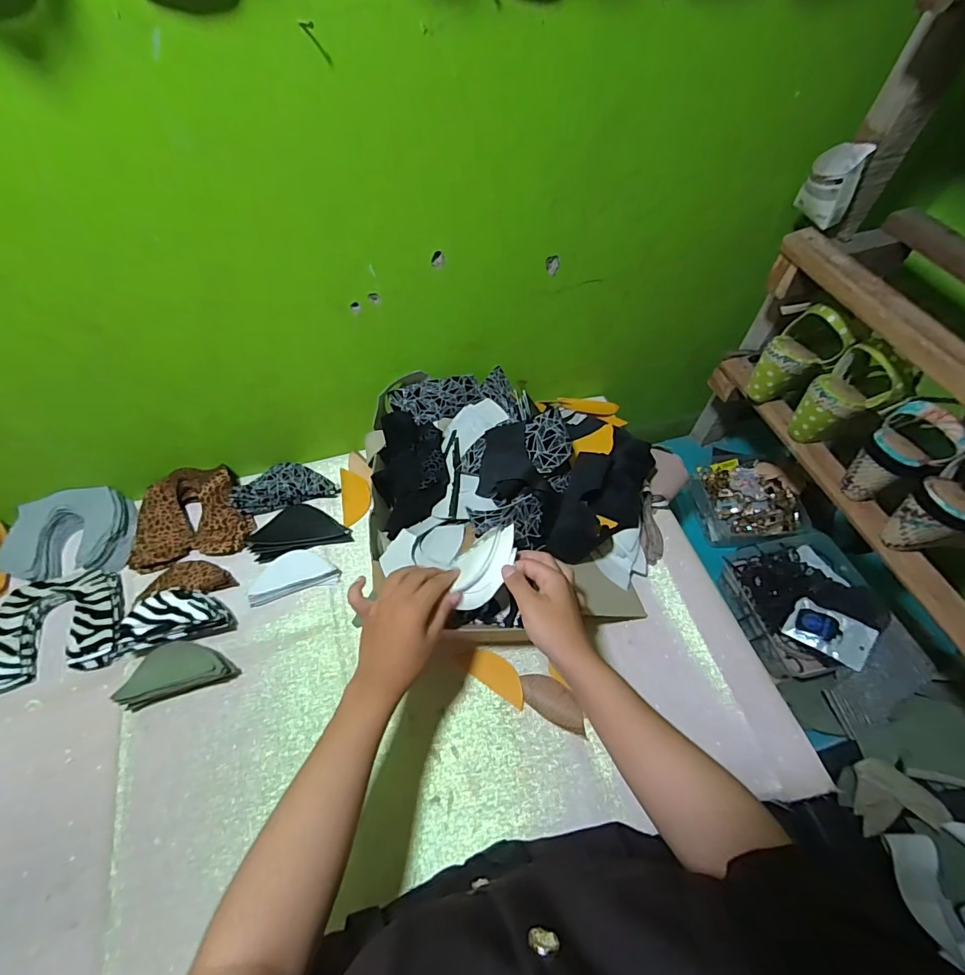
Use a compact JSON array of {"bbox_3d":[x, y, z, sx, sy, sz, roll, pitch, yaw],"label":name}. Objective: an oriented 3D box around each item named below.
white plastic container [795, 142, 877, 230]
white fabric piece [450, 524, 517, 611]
[{"bbox_3d":[0.417,-0.360,0.559,0.055,0.081,0.040,33,61,20],"label":"white plastic container"},{"bbox_3d":[0.006,0.081,0.495,0.077,0.016,0.073,-32,44,17],"label":"white fabric piece"}]

